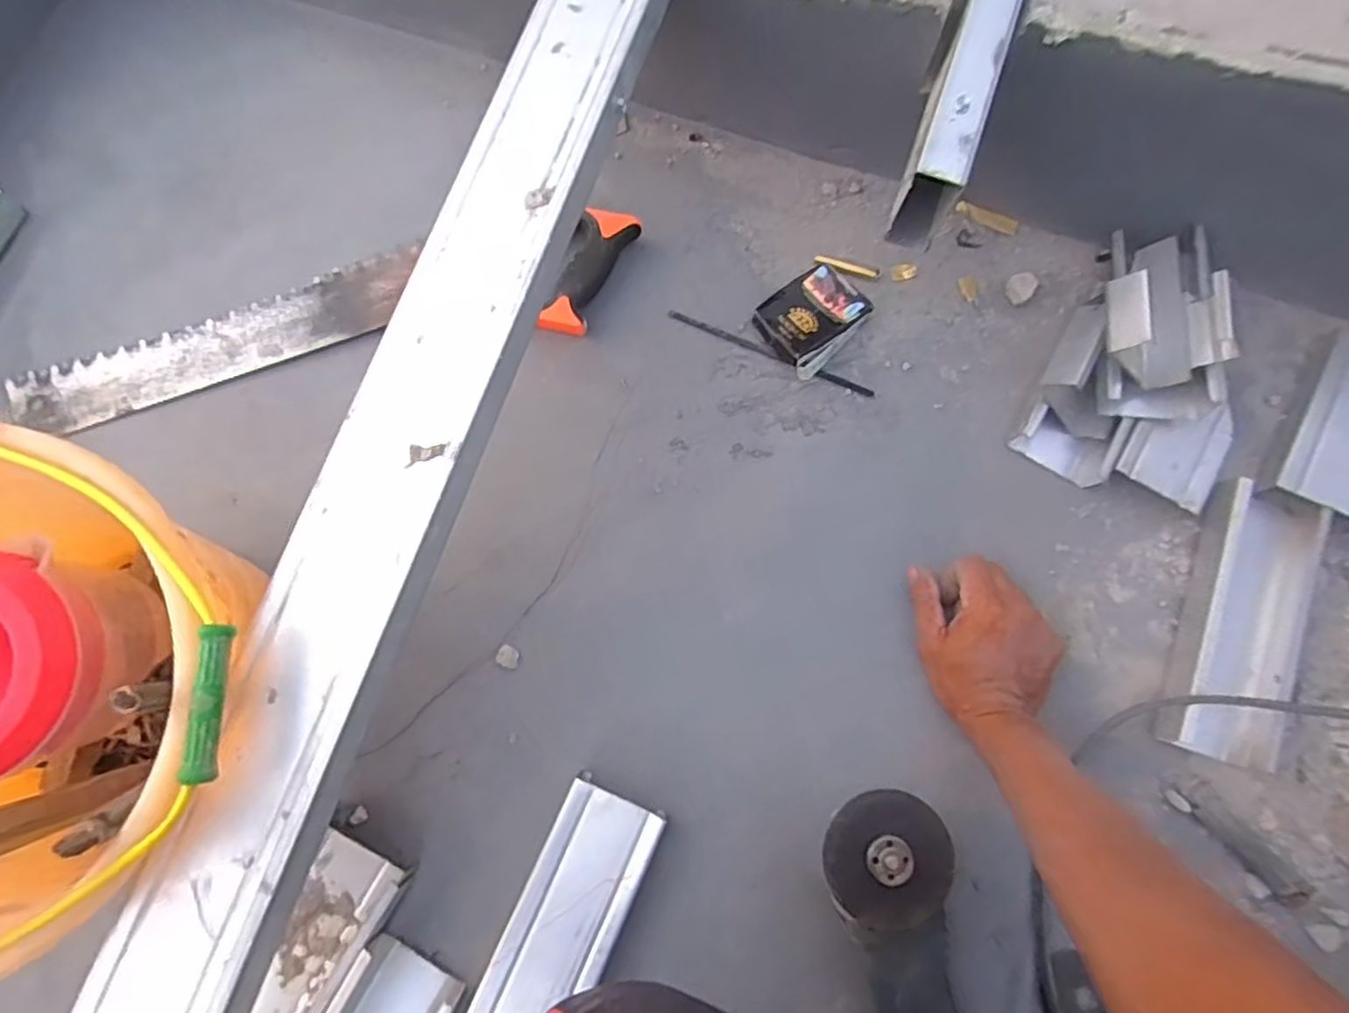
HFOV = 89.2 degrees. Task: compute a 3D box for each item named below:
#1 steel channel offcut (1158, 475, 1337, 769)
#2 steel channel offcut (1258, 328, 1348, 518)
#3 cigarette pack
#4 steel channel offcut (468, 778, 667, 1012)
[{"bbox_3d":[0.461,0.091,0.542,0.098,0.031,0.217,19,79,3],"label":"steel channel offcut"},{"bbox_3d":[0.555,-0.066,0.566,0.074,0.035,0.163,26,80,5],"label":"steel channel offcut"},{"bbox_3d":[0.122,-0.167,0.598,0.089,0.027,0.079,-37,81,-7],"label":"cigarette pack"},{"bbox_3d":[-0.084,0.315,0.499,0.075,0.037,0.216,24,80,6],"label":"steel channel offcut"}]

